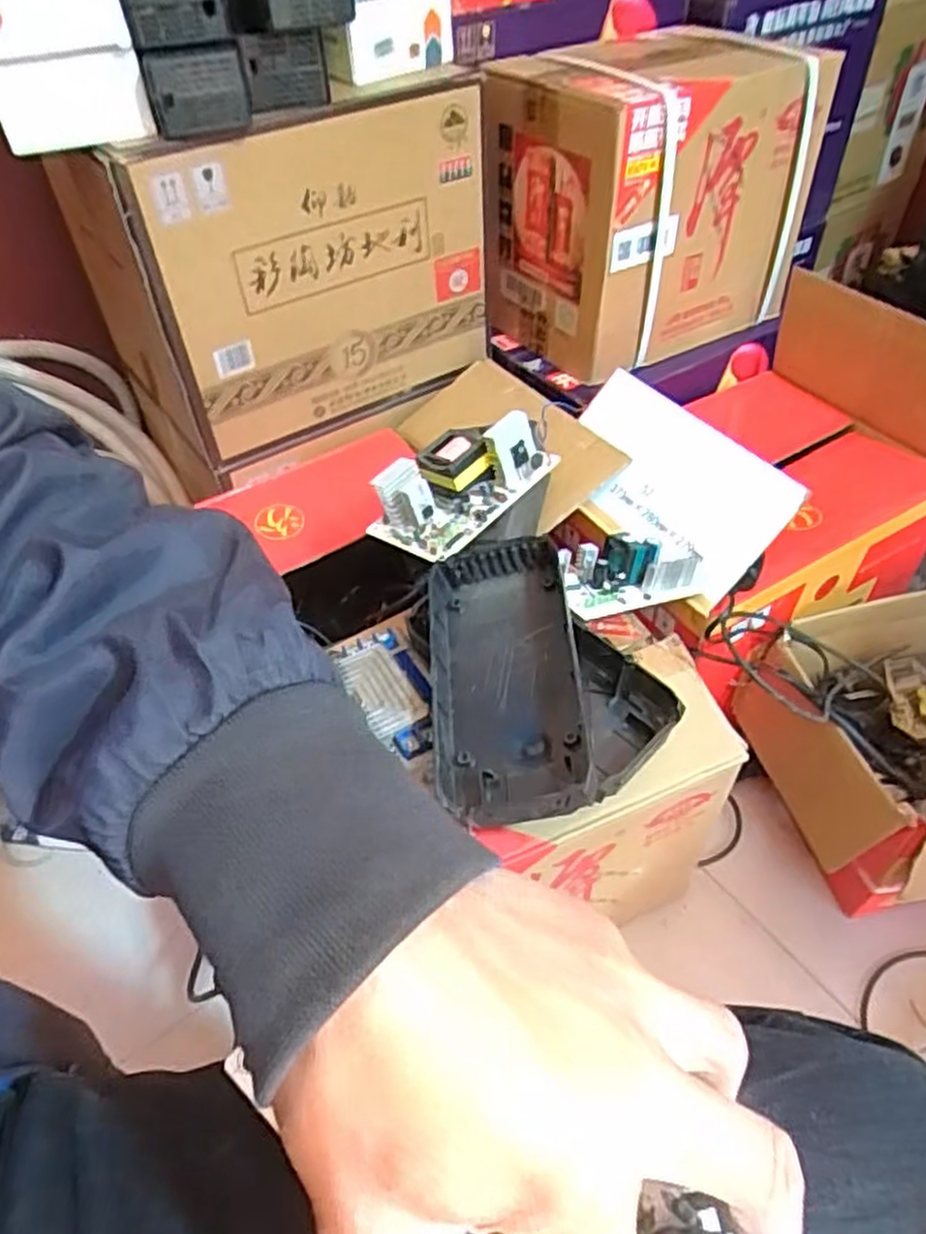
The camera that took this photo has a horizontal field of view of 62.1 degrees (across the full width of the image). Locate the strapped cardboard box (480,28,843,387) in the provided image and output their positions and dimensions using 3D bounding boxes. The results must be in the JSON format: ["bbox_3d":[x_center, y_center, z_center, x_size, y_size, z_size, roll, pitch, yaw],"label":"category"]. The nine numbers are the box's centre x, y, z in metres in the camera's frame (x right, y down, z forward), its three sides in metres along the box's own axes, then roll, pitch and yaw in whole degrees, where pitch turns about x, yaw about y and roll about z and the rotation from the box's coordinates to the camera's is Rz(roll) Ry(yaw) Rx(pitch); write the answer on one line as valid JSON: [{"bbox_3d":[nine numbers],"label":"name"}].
[{"bbox_3d":[0.219,-0.488,0.914,0.339,0.294,0.211,-27,51,-20],"label":"strapped cardboard box"}]

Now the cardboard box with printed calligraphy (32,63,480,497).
[{"bbox_3d":[-0.209,-0.405,0.894,0.413,0.338,0.242,-27,51,-20],"label":"cardboard box with printed calligraphy"}]

